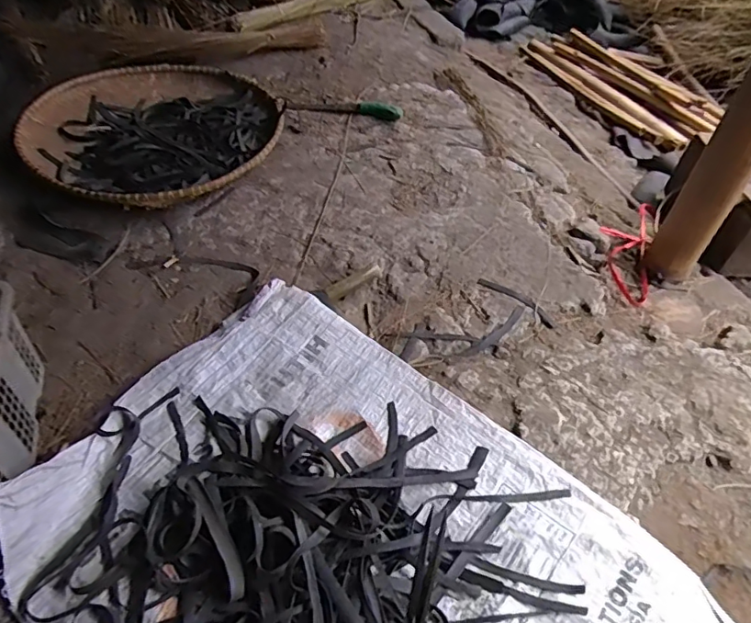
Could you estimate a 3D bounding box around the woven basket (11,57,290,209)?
[{"bbox_3d":[-0.506,-0.450,1.197,0.546,0.104,0.568,1,51,-1],"label":"woven basket"}]

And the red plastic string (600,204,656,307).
[{"bbox_3d":[0.501,-0.131,1.040,0.107,0.039,0.308,19,53,13],"label":"red plastic string"}]

